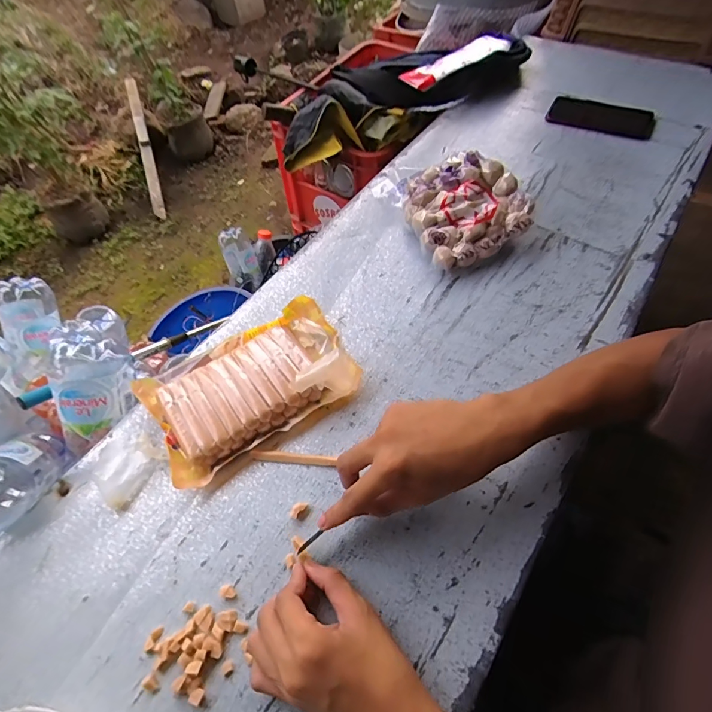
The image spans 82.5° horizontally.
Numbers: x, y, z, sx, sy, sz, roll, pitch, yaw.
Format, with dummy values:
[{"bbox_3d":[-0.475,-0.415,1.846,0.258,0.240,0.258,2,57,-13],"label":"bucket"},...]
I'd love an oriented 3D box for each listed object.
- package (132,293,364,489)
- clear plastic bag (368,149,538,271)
[{"bbox_3d":[-0.110,0.025,0.431,0.213,0.043,0.136,-31,60,-15],"label":"package"},{"bbox_3d":[0.127,-0.213,0.551,0.139,0.066,0.200,-25,59,-11],"label":"clear plastic bag"}]

